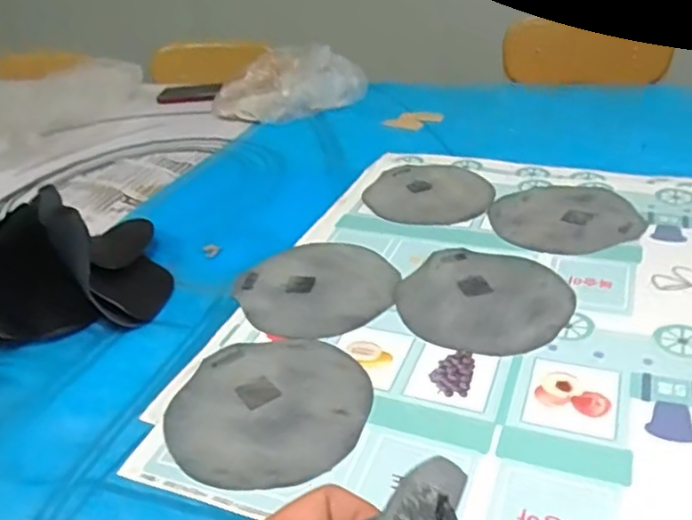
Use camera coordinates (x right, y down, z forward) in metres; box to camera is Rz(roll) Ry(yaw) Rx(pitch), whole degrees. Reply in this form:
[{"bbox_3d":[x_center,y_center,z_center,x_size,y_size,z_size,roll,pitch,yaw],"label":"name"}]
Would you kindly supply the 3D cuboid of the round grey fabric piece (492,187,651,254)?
[{"bbox_3d":[0.231,-0.050,0.673,0.142,0.006,0.151,-4,30,2],"label":"round grey fabric piece"}]

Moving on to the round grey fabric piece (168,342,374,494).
[{"bbox_3d":[-0.057,0.108,0.465,0.146,0.005,0.145,-4,30,2],"label":"round grey fabric piece"}]

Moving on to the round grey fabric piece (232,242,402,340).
[{"bbox_3d":[-0.023,0.024,0.595,0.147,0.006,0.139,-4,32,2],"label":"round grey fabric piece"}]

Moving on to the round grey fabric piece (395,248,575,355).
[{"bbox_3d":[0.121,0.032,0.560,0.146,0.004,0.146,-4,30,2],"label":"round grey fabric piece"}]

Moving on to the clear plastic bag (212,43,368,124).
[{"bbox_3d":[-0.113,-0.318,1.126,0.267,0.078,0.205,5,32,18],"label":"clear plastic bag"}]

